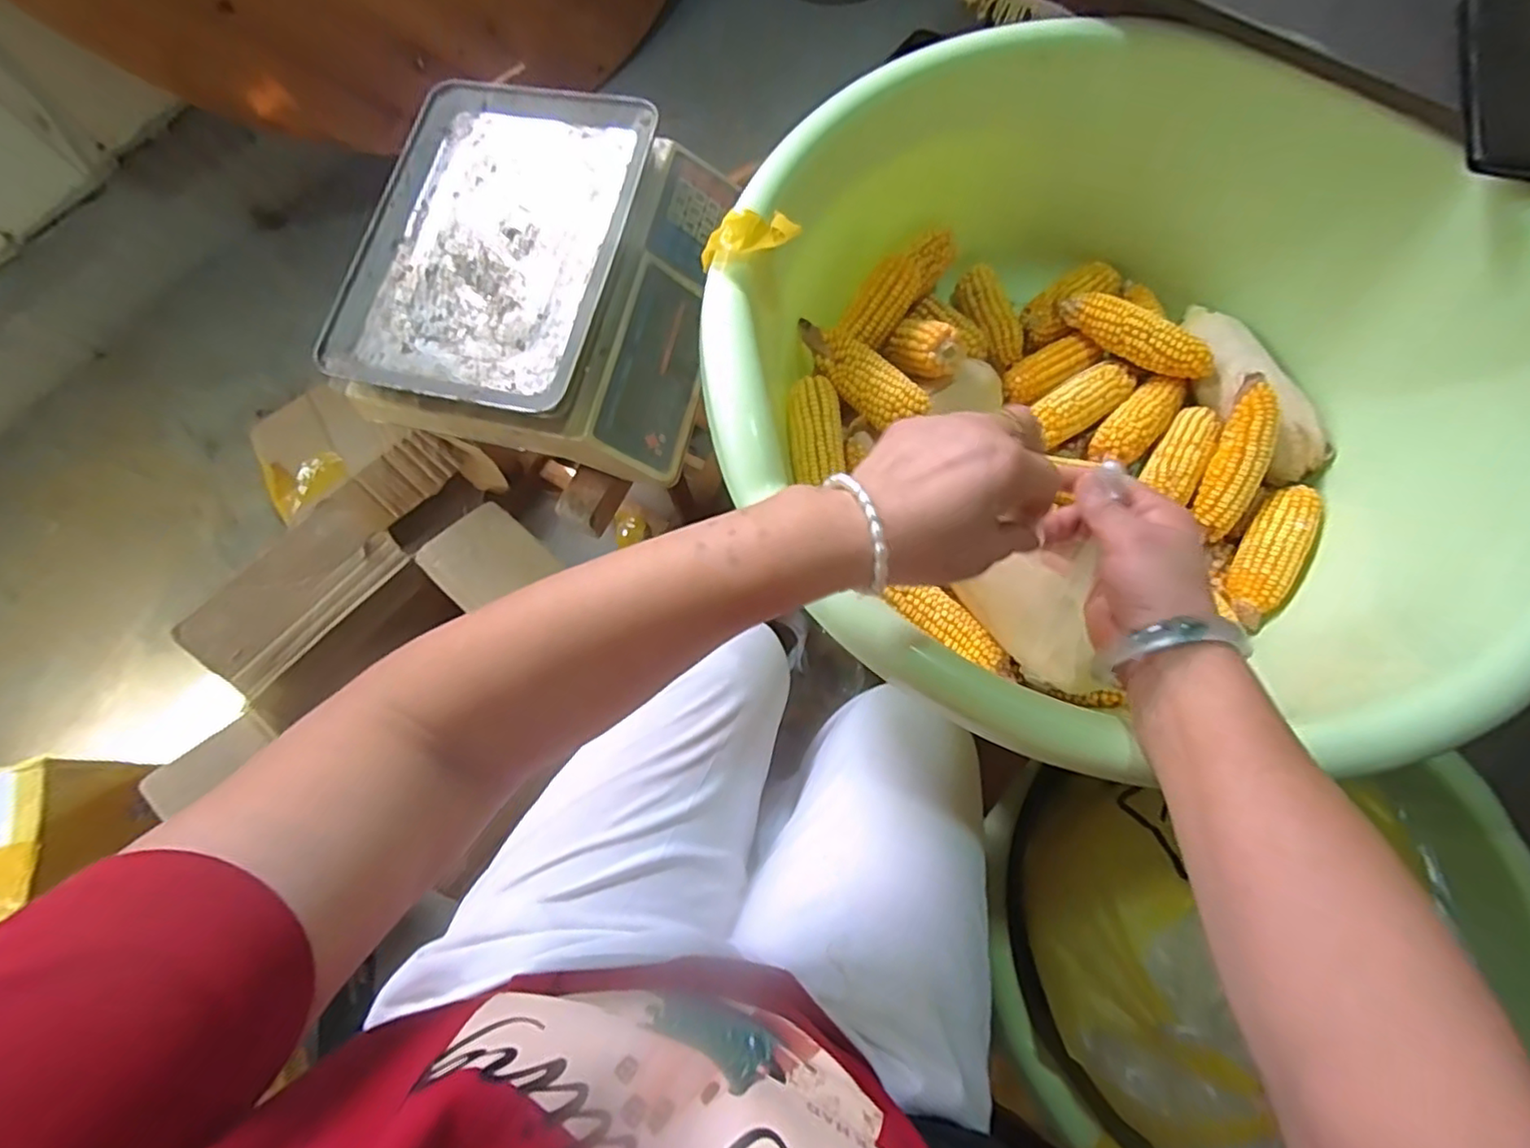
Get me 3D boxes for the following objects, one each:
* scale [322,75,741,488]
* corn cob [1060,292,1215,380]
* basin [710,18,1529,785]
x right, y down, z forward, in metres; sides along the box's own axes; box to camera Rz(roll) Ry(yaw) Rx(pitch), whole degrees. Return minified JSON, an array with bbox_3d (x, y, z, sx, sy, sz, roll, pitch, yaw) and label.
[{"bbox_3d":[-0.209,-0.285,0.621,0.315,0.100,0.332,13,74,5],"label":"scale"},{"bbox_3d":[0.339,-0.217,0.593,0.137,0.041,0.032,32,76,10],"label":"corn cob"},{"bbox_3d":[0.252,-0.128,0.500,0.522,0.200,0.516,0,73,1],"label":"basin"}]

